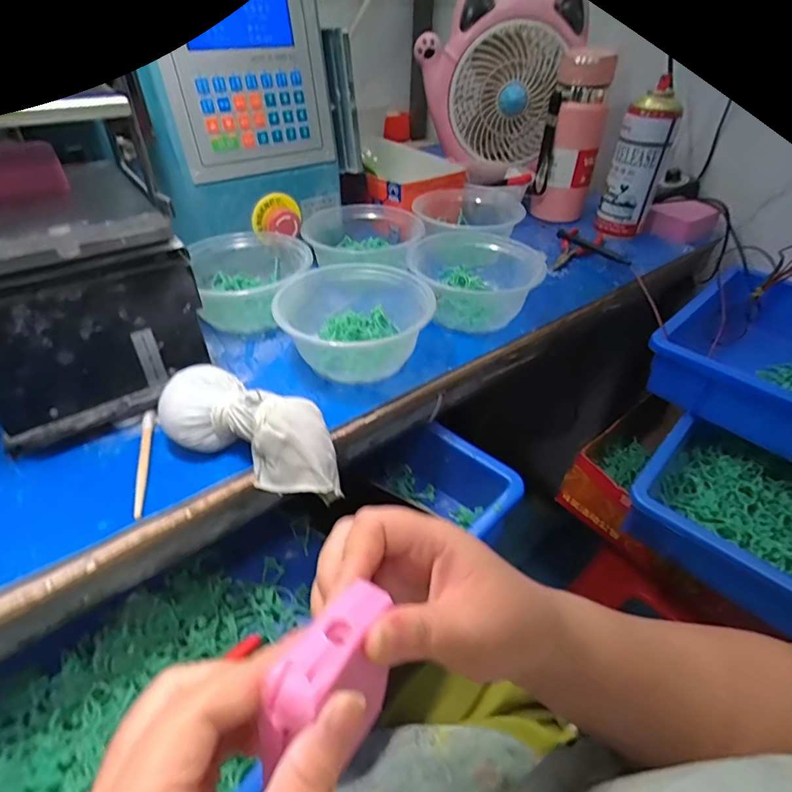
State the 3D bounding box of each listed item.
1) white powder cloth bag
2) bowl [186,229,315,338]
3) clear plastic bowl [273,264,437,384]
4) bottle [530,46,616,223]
[{"bbox_3d":[-0.105,0.024,0.335,0.146,0.045,0.058,17,43,16],"label":"white powder cloth bag"},{"bbox_3d":[-0.145,-0.122,0.488,0.110,0.057,0.124,-13,43,-17],"label":"bowl"},{"bbox_3d":[-0.048,-0.066,0.427,0.130,0.063,0.130,1,41,-1],"label":"clear plastic bowl"},{"bbox_3d":[0.246,-0.360,0.661,0.078,0.200,0.072,12,42,11],"label":"bottle"}]

